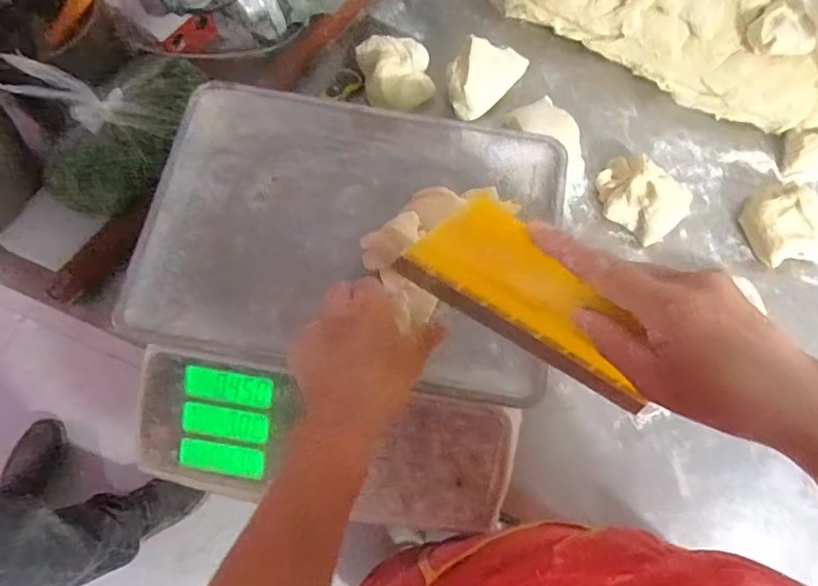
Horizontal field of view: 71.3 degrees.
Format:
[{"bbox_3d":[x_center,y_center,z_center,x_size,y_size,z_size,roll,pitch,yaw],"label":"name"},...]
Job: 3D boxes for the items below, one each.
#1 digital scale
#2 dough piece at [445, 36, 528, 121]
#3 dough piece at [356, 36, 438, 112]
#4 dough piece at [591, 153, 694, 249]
[{"bbox_3d":[-0.057,0.012,0.507,0.340,0.110,0.336,10,71,1],"label":"digital scale"},{"bbox_3d":[0.081,-0.245,0.631,0.063,0.051,0.102,41,74,11],"label":"dough piece"},{"bbox_3d":[-0.012,-0.246,0.629,0.075,0.046,0.074,1,71,-2],"label":"dough piece"},{"bbox_3d":[0.243,-0.102,0.590,0.093,0.042,0.067,41,74,11],"label":"dough piece"}]

